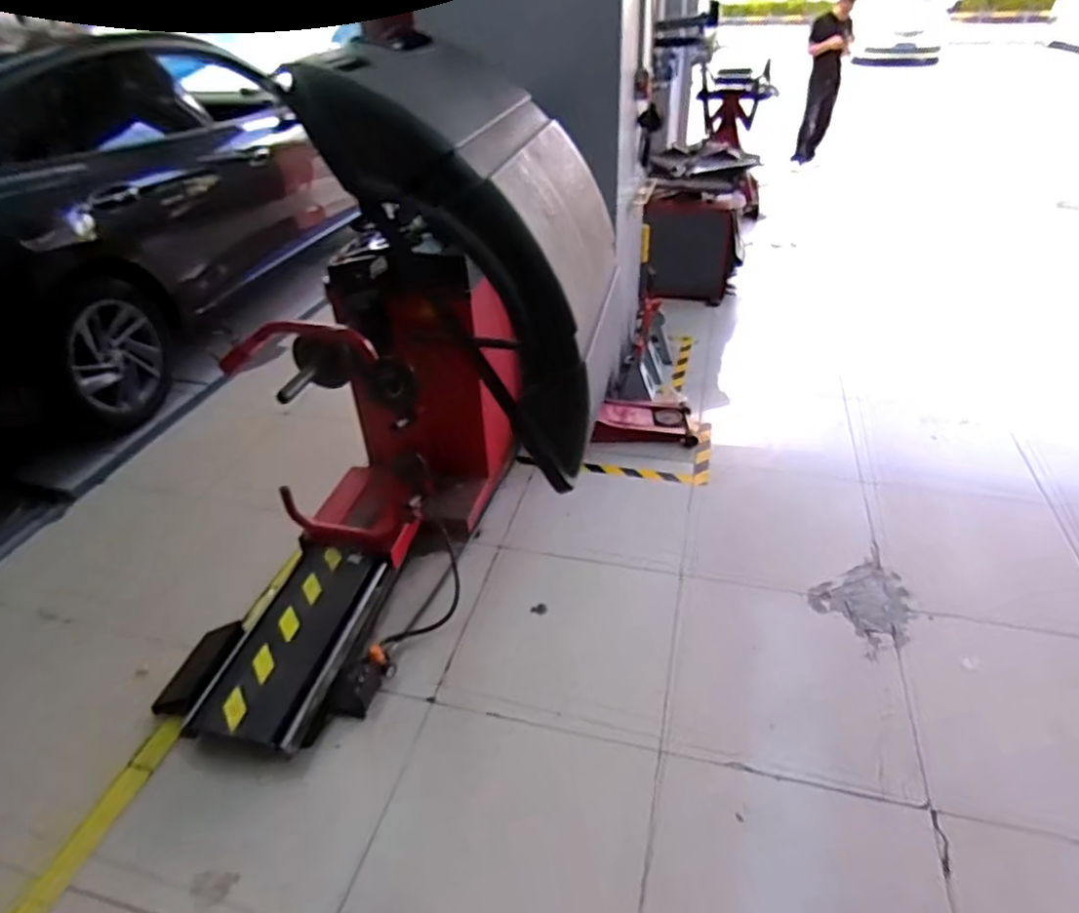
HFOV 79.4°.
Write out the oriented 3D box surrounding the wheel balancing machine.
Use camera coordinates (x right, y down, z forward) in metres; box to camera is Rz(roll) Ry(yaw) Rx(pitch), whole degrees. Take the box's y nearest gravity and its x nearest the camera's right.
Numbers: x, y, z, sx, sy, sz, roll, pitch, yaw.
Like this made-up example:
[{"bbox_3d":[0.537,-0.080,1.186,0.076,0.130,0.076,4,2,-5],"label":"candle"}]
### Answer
[{"bbox_3d":[-0.397,-0.123,1.662,1.076,1.494,1.170,5,38,11],"label":"wheel balancing machine"}]

